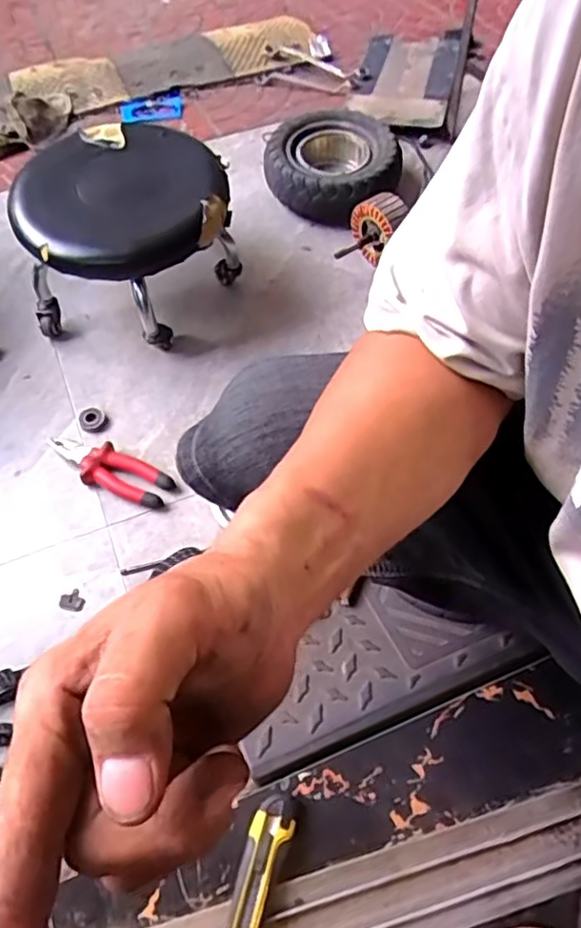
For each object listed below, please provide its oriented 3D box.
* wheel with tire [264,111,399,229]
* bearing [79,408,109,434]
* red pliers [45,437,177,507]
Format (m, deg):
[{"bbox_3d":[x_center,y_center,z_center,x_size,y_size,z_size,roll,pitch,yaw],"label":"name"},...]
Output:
[{"bbox_3d":[0.078,-0.559,1.193,0.241,0.088,0.238,0,59,0],"label":"wheel with tire"},{"bbox_3d":[-0.293,-0.064,0.943,0.039,0.019,0.038,0,59,0],"label":"bearing"},{"bbox_3d":[-0.258,0.003,0.890,0.192,0.024,0.067,23,62,13],"label":"red pliers"}]

